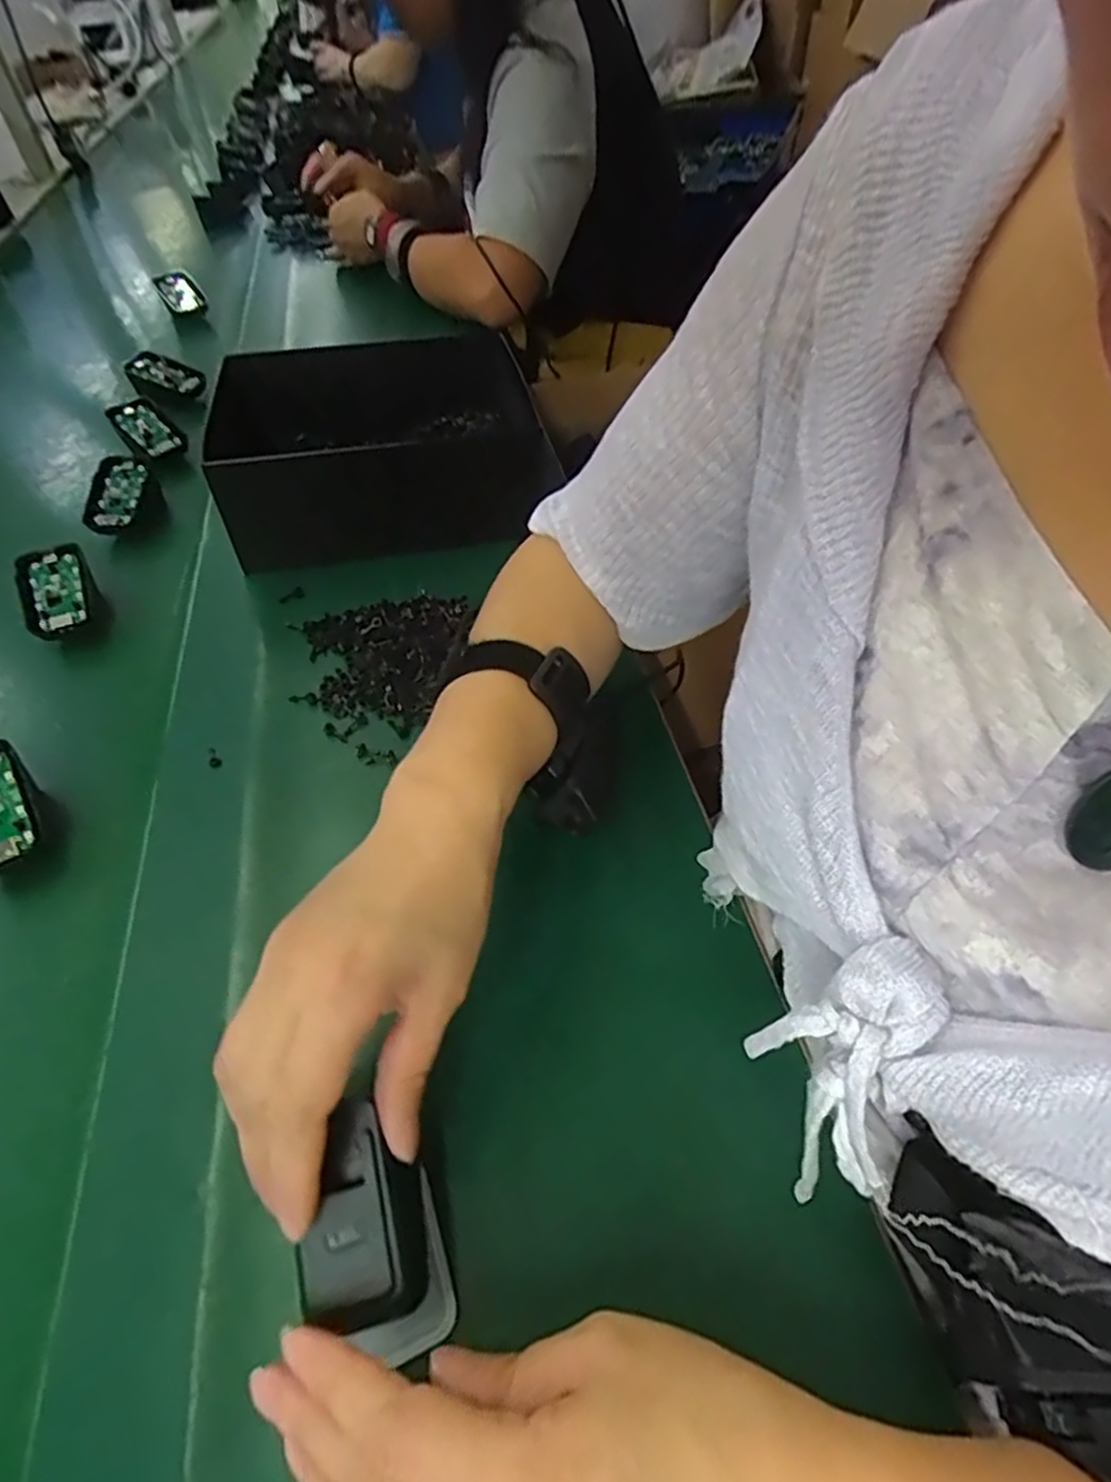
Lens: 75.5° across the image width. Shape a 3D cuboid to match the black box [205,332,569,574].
[{"bbox_3d":[-0.145,-0.245,0.590,0.228,0.095,0.214,-11,50,-7],"label":"black box"}]

